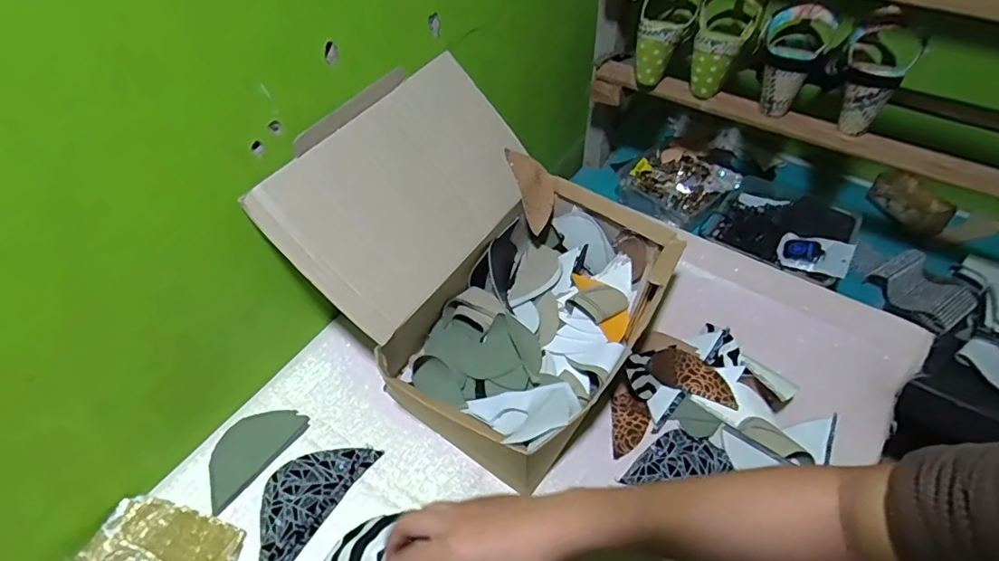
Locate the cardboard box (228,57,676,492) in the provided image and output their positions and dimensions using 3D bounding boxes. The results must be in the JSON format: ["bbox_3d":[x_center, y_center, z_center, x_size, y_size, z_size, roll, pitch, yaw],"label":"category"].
[{"bbox_3d":[-0.012,-0.026,0.596,0.343,0.239,0.331,27,55,23],"label":"cardboard box"}]

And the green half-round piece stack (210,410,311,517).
[{"bbox_3d":[-0.268,0.179,0.571,0.060,0.009,0.114,25,54,21],"label":"green half-round piece stack"}]

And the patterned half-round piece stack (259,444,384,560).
[{"bbox_3d":[-0.199,0.217,0.545,0.070,0.014,0.146,27,55,23],"label":"patterned half-round piece stack"}]

